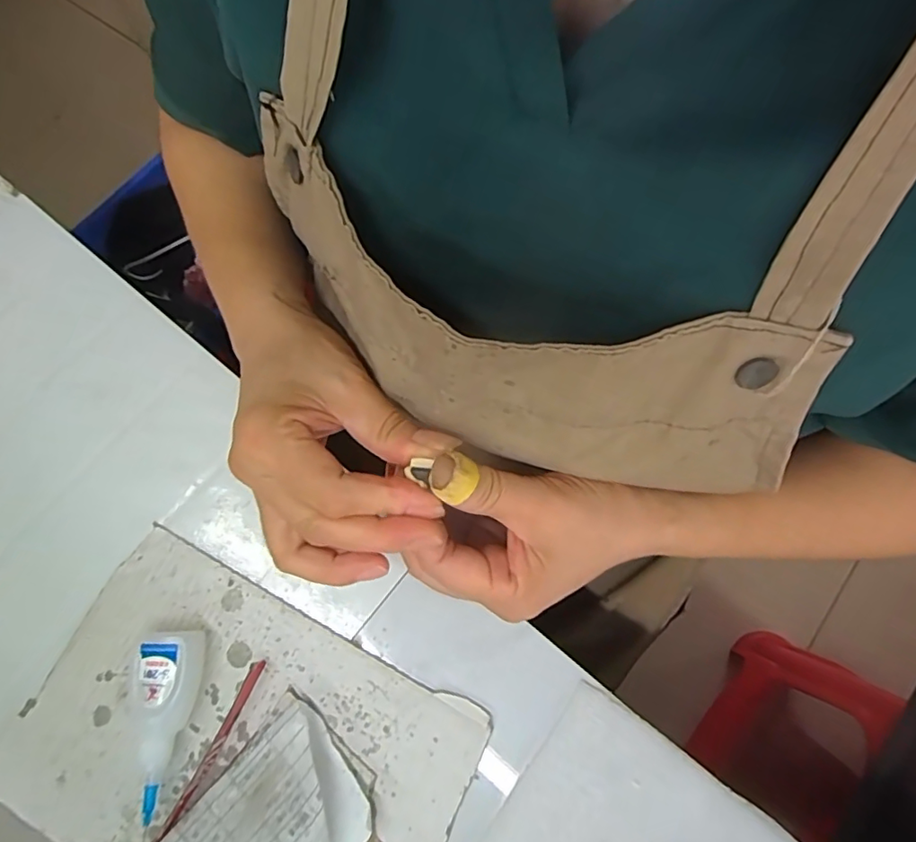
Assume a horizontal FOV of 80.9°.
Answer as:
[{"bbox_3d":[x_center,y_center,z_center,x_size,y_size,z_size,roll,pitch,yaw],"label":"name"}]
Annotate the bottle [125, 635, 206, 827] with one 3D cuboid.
[{"bbox_3d":[-0.157,0.156,0.283,0.032,0.022,0.086,5,73,4],"label":"bottle"}]

